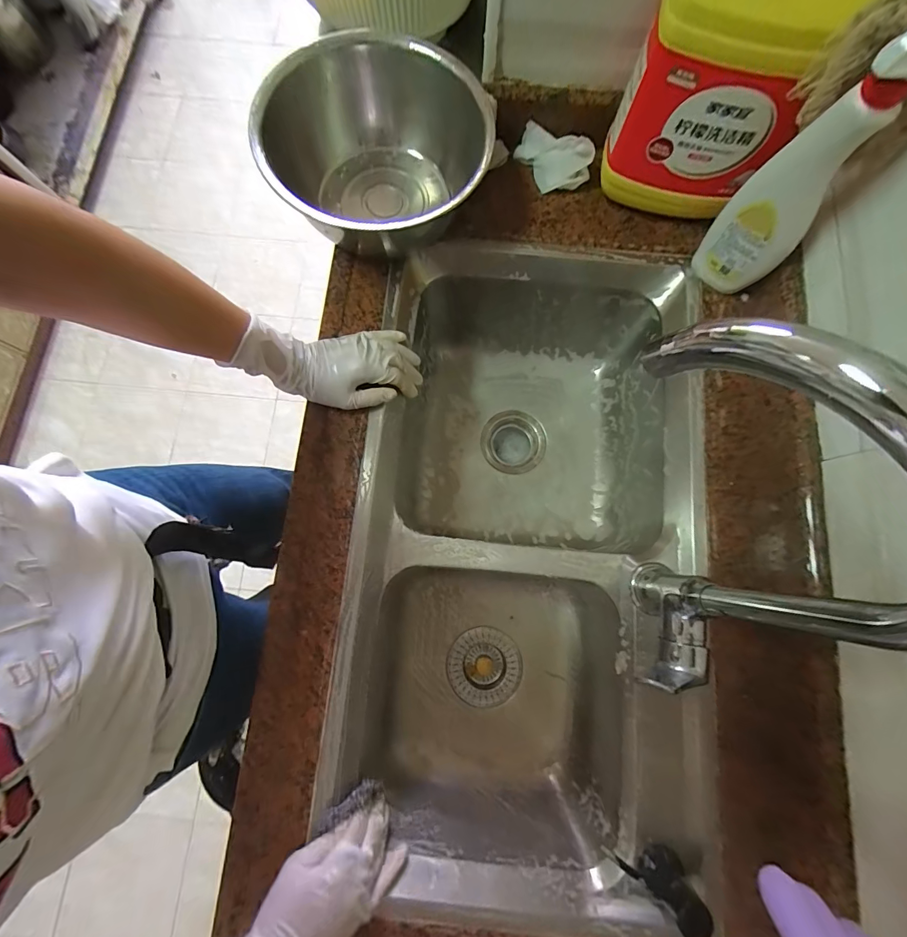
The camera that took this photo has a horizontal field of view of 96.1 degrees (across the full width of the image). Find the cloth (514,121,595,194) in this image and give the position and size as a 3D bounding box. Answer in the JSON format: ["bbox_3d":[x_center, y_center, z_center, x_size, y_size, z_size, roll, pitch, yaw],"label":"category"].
[{"bbox_3d":[0.129,-0.404,0.536,0.100,0.015,0.070,24,98,15],"label":"cloth"}]

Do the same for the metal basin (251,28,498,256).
[{"bbox_3d":[-0.089,-0.369,0.491,0.248,0.105,0.260,0,78,0],"label":"metal basin"}]

